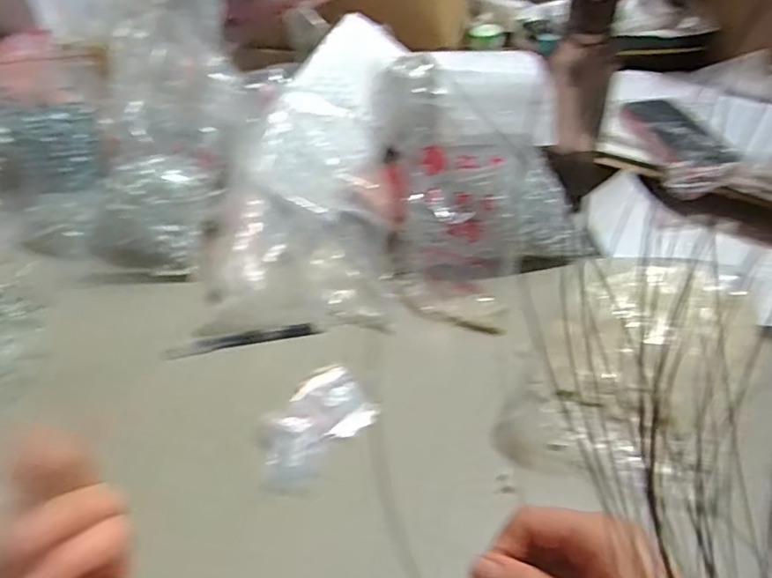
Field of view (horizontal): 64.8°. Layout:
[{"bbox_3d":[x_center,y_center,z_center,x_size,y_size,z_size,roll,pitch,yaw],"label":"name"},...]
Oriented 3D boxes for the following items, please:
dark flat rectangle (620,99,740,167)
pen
[{"bbox_3d":[0.334,-0.183,0.703,0.086,0.014,0.160,-9,41,-7],"label":"dark flat rectangle"},{"bbox_3d":[-0.131,0.046,0.553,0.138,0.008,0.015,-8,41,-6],"label":"pen"}]

